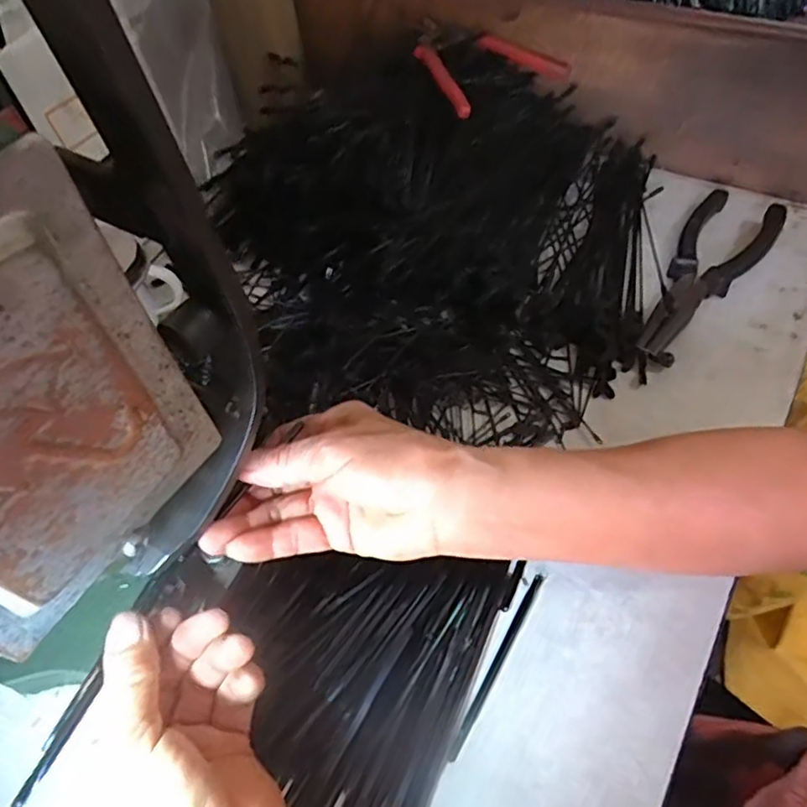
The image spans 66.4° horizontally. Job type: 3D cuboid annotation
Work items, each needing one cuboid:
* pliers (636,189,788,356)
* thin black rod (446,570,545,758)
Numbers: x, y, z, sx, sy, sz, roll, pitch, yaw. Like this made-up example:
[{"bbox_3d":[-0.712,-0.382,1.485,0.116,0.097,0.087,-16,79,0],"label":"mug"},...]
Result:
[{"bbox_3d":[0.214,-0.096,0.438,0.059,0.025,0.170,29,61,23],"label":"pliers"},{"bbox_3d":[0.048,0.128,0.308,0.005,0.004,0.099,25,60,20],"label":"thin black rod"}]

